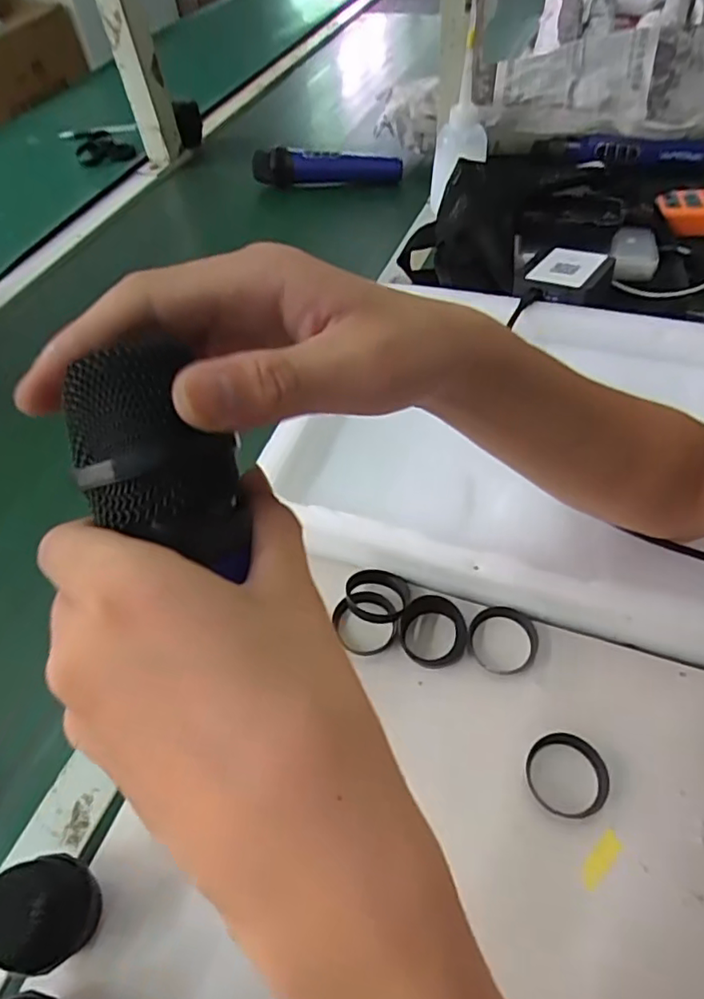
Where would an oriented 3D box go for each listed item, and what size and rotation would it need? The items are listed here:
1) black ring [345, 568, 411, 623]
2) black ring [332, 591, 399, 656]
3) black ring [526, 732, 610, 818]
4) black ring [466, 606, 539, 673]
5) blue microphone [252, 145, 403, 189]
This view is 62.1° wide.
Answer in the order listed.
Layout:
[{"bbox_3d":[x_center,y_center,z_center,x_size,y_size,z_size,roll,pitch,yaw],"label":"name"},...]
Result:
[{"bbox_3d":[0.017,0.066,0.400,0.043,0.011,0.043,5,40,-4],"label":"black ring"},{"bbox_3d":[0.009,0.084,0.397,0.042,0.013,0.042,-3,52,4],"label":"black ring"},{"bbox_3d":[0.123,0.156,0.332,0.046,0.007,0.044,-3,52,4],"label":"black ring"},{"bbox_3d":[0.098,0.091,0.379,0.044,0.011,0.042,-3,52,4],"label":"black ring"},{"bbox_3d":[-0.038,-0.454,0.799,0.208,0.056,0.035,6,53,10],"label":"blue microphone"}]

